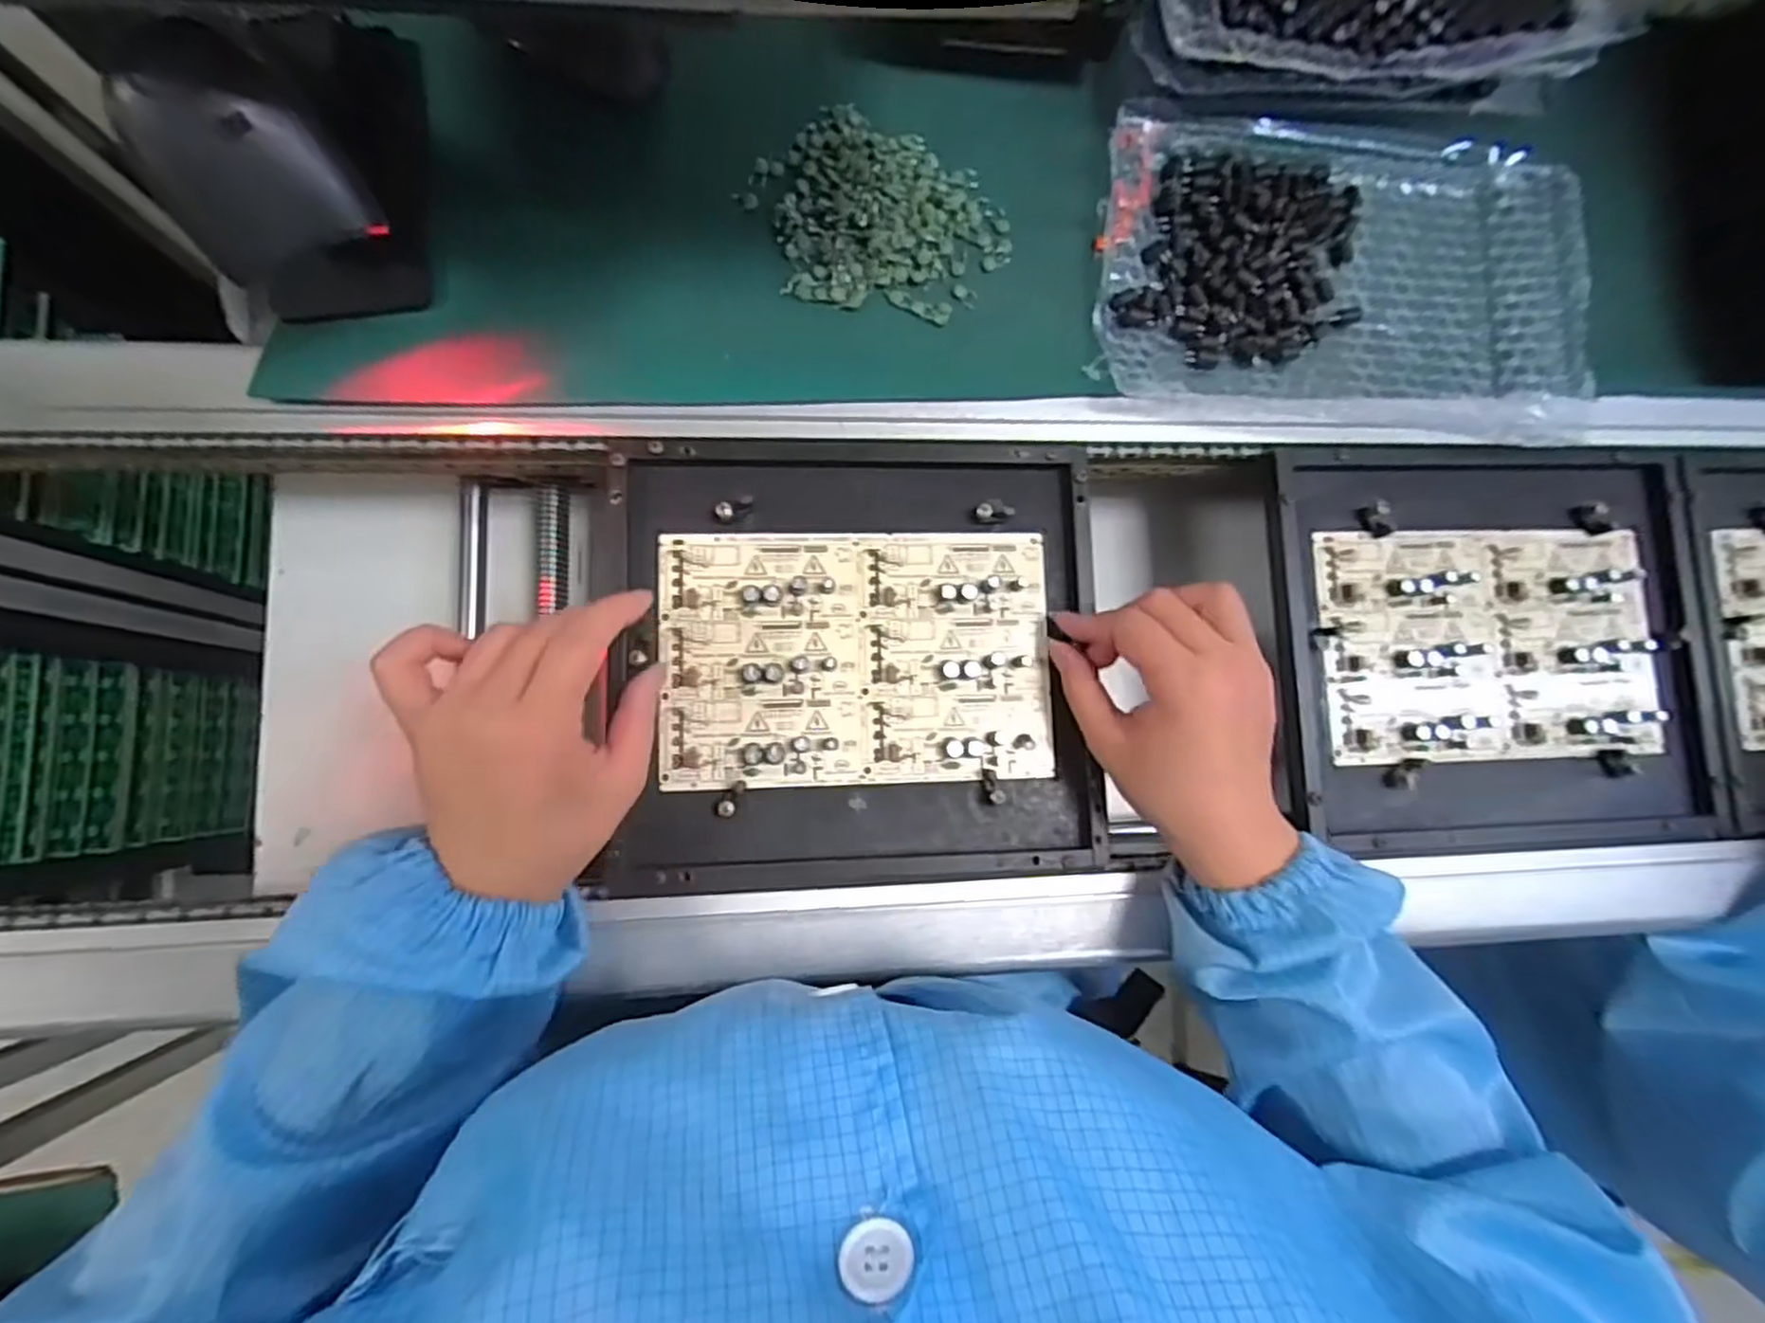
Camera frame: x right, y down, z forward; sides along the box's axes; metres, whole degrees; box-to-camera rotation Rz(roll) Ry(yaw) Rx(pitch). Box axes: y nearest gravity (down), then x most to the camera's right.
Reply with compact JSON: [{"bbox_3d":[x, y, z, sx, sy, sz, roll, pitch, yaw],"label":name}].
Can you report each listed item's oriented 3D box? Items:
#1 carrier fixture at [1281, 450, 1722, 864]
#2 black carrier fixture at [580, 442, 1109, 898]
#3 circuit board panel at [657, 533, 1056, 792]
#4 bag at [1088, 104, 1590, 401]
[{"bbox_3d":[0.363,-0.009,0.442,0.267,0.029,0.226,-1,83,-3],"label":"carrier fixture"},{"bbox_3d":[-0.013,-0.001,0.404,0.252,0.023,0.229,-1,85,-3],"label":"black carrier fixture"},{"bbox_3d":[-0.013,-0.002,0.406,0.206,0.014,0.133,-1,85,-3],"label":"circuit board panel"},{"bbox_3d":[0.271,-0.236,0.447,0.291,0.030,0.157,-1,83,-3],"label":"bag"}]

